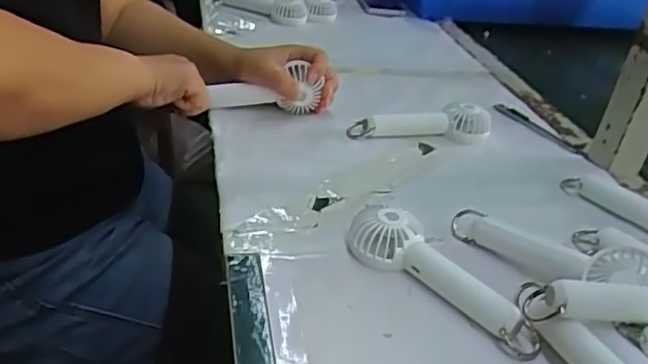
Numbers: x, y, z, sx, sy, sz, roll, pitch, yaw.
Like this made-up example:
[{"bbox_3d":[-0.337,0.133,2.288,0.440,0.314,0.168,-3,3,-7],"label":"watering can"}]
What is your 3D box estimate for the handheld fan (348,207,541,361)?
[{"bbox_3d":[0.086,0.065,0.456,0.166,0.034,0.044,28,36,30],"label":"handheld fan"}]

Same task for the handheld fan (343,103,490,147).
[{"bbox_3d":[0.111,-0.063,0.678,0.165,0.031,0.040,-2,32,-17],"label":"handheld fan"}]

